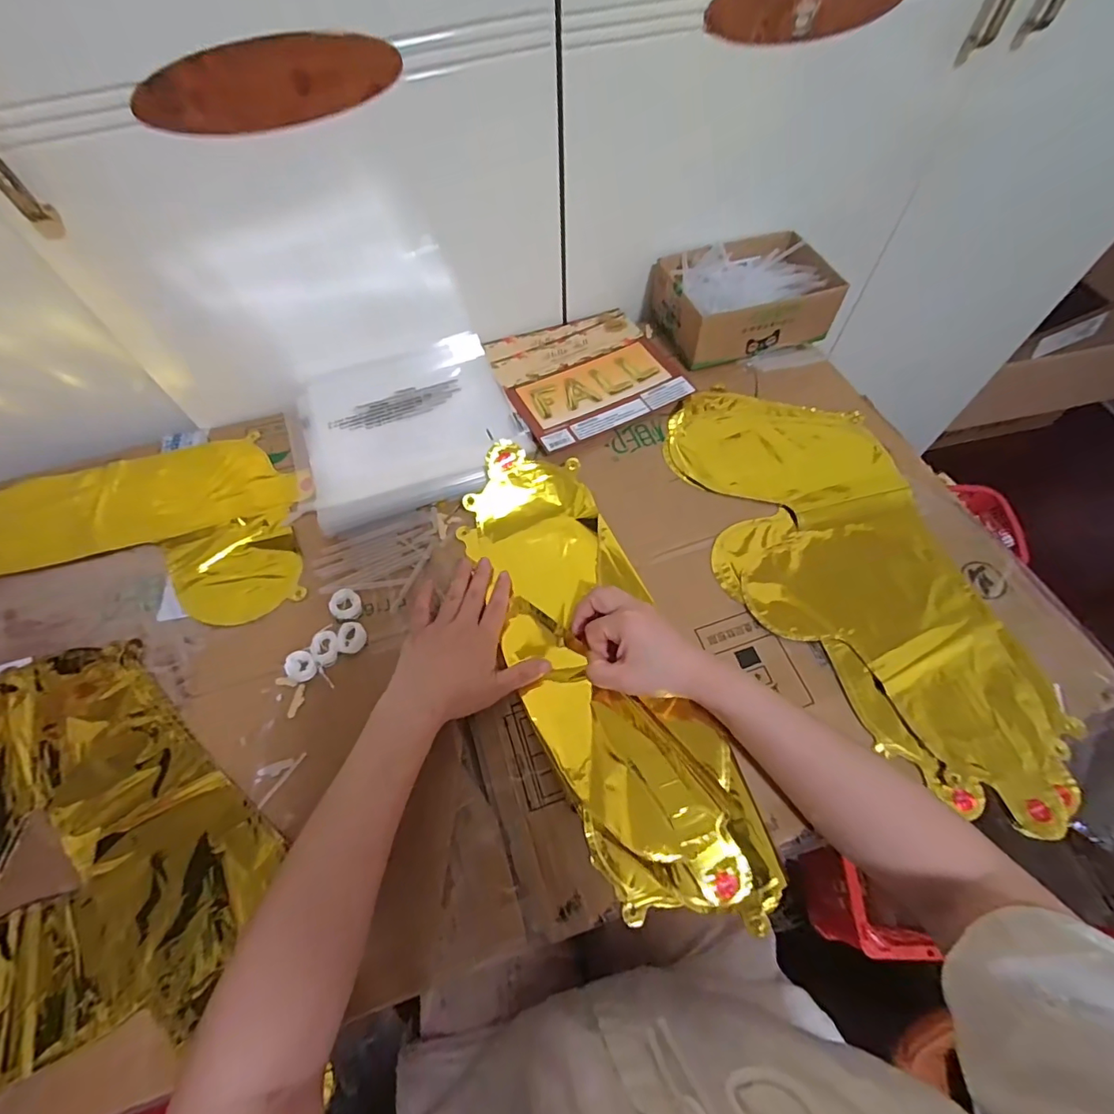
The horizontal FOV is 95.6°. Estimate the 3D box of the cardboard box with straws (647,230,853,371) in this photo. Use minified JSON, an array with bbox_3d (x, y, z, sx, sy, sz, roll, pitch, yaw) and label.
[{"bbox_3d":[0.225,-0.315,0.610,0.187,0.068,0.151,-18,63,-8],"label":"cardboard box with straws"}]

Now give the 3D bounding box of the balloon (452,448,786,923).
[{"bbox_3d":[0.031,0.077,0.426,0.130,0.035,0.413,-20,63,-9],"label":"balloon"}]

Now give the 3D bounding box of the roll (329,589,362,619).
[{"bbox_3d":[-0.192,0.042,0.458,0.026,0.006,0.029,-20,63,-9],"label":"roll"}]

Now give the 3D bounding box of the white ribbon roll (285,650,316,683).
[{"bbox_3d":[-0.216,0.092,0.427,0.023,0.007,0.026,-20,63,-10],"label":"white ribbon roll"}]

